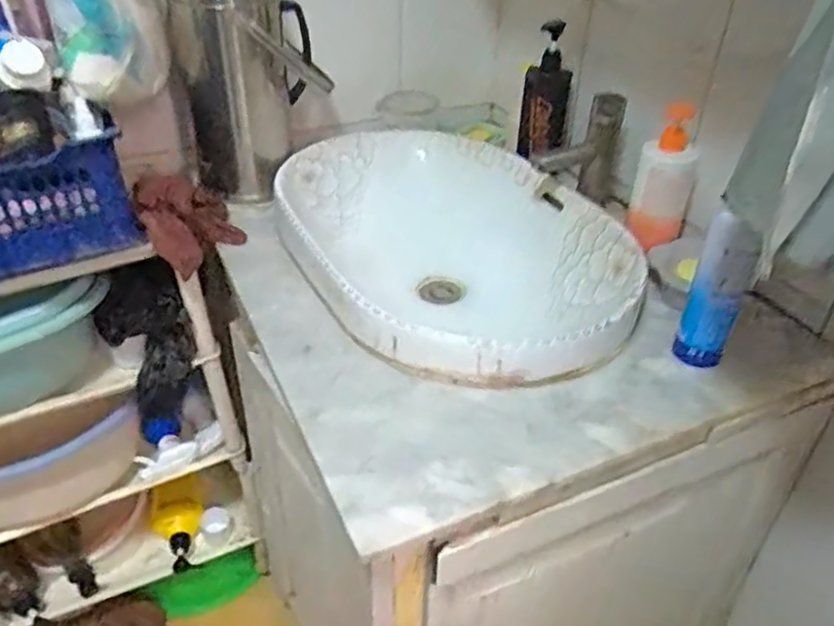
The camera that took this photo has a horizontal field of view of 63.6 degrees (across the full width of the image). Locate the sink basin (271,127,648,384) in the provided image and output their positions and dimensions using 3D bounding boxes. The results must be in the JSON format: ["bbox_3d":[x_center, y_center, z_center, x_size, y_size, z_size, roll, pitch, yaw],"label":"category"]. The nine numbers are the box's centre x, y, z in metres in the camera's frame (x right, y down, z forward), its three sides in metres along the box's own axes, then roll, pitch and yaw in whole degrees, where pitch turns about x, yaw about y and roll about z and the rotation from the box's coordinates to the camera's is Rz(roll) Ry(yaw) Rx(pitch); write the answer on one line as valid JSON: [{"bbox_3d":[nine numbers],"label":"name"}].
[{"bbox_3d":[0.031,-0.061,0.938,0.382,0.179,0.579,-15,40,-22],"label":"sink basin"}]

